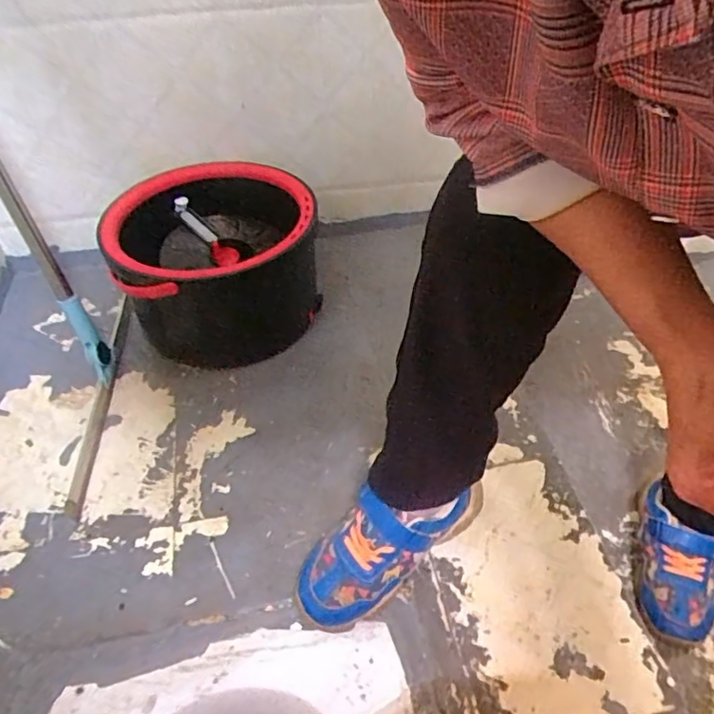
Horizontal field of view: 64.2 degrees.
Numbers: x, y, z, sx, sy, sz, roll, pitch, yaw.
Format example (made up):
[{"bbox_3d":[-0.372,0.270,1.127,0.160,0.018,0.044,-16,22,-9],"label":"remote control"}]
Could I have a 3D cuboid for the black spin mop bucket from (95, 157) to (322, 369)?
[{"bbox_3d":[-0.216,-0.152,0.884,0.286,0.190,0.265,0,46,0],"label":"black spin mop bucket"}]

